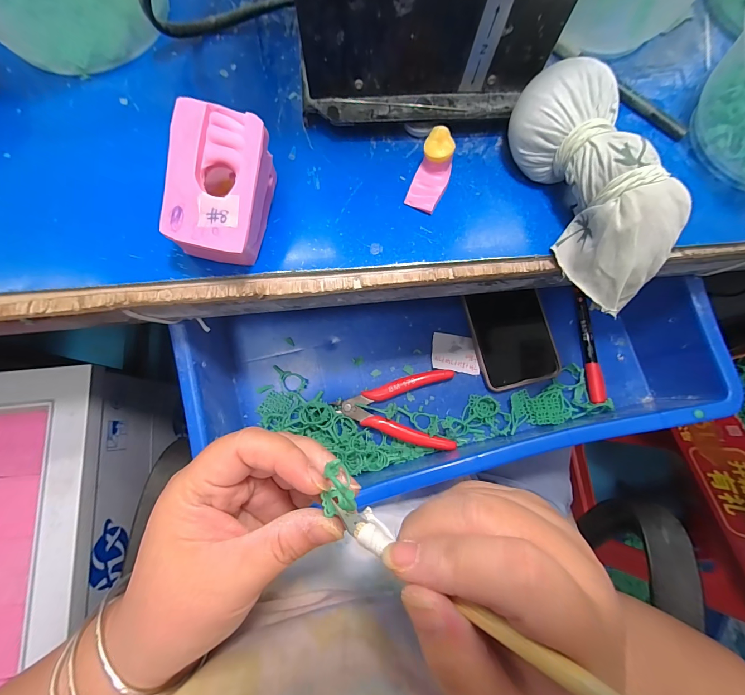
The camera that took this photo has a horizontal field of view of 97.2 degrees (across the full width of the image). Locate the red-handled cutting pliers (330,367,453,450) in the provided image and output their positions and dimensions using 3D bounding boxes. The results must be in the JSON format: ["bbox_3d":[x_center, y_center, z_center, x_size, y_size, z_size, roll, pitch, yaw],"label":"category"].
[{"bbox_3d":[0.022,0.061,0.321,0.112,0.012,0.073,0,77,-2],"label":"red-handled cutting pliers"}]

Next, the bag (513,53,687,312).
[{"bbox_3d":[0.129,-0.093,0.193,0.045,0.049,0.135,-22,79,-6],"label":"bag"}]

